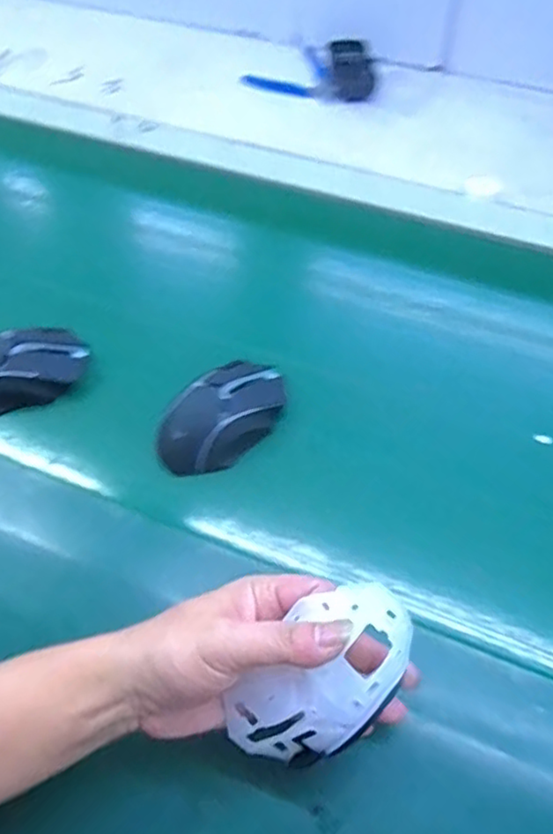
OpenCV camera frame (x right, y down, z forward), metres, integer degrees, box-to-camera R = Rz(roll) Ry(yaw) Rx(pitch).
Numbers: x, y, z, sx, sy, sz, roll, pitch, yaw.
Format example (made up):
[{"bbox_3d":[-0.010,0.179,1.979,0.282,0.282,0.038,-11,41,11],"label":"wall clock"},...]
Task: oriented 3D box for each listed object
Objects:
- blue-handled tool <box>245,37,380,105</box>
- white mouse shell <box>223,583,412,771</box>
[{"bbox_3d":[0.050,-0.443,0.808,0.160,0.023,0.106,14,57,10],"label":"blue-handled tool"},{"bbox_3d":[0.023,0.139,0.337,0.114,0.037,0.059,-47,64,2],"label":"white mouse shell"}]

